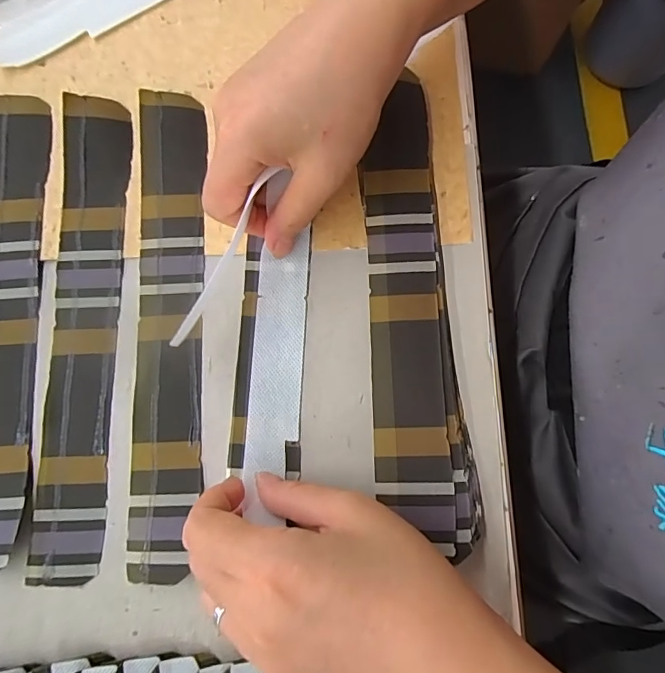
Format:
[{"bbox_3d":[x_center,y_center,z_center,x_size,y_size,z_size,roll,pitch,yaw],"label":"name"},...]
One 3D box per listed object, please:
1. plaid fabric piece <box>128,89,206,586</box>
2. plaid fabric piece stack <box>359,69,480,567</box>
[{"bbox_3d":[-0.088,-0.011,0.246,0.035,0.008,0.257,-2,80,0],"label":"plaid fabric piece"},{"bbox_3d":[0.039,-0.022,0.240,0.045,0.015,0.242,-4,80,0],"label":"plaid fabric piece stack"}]

